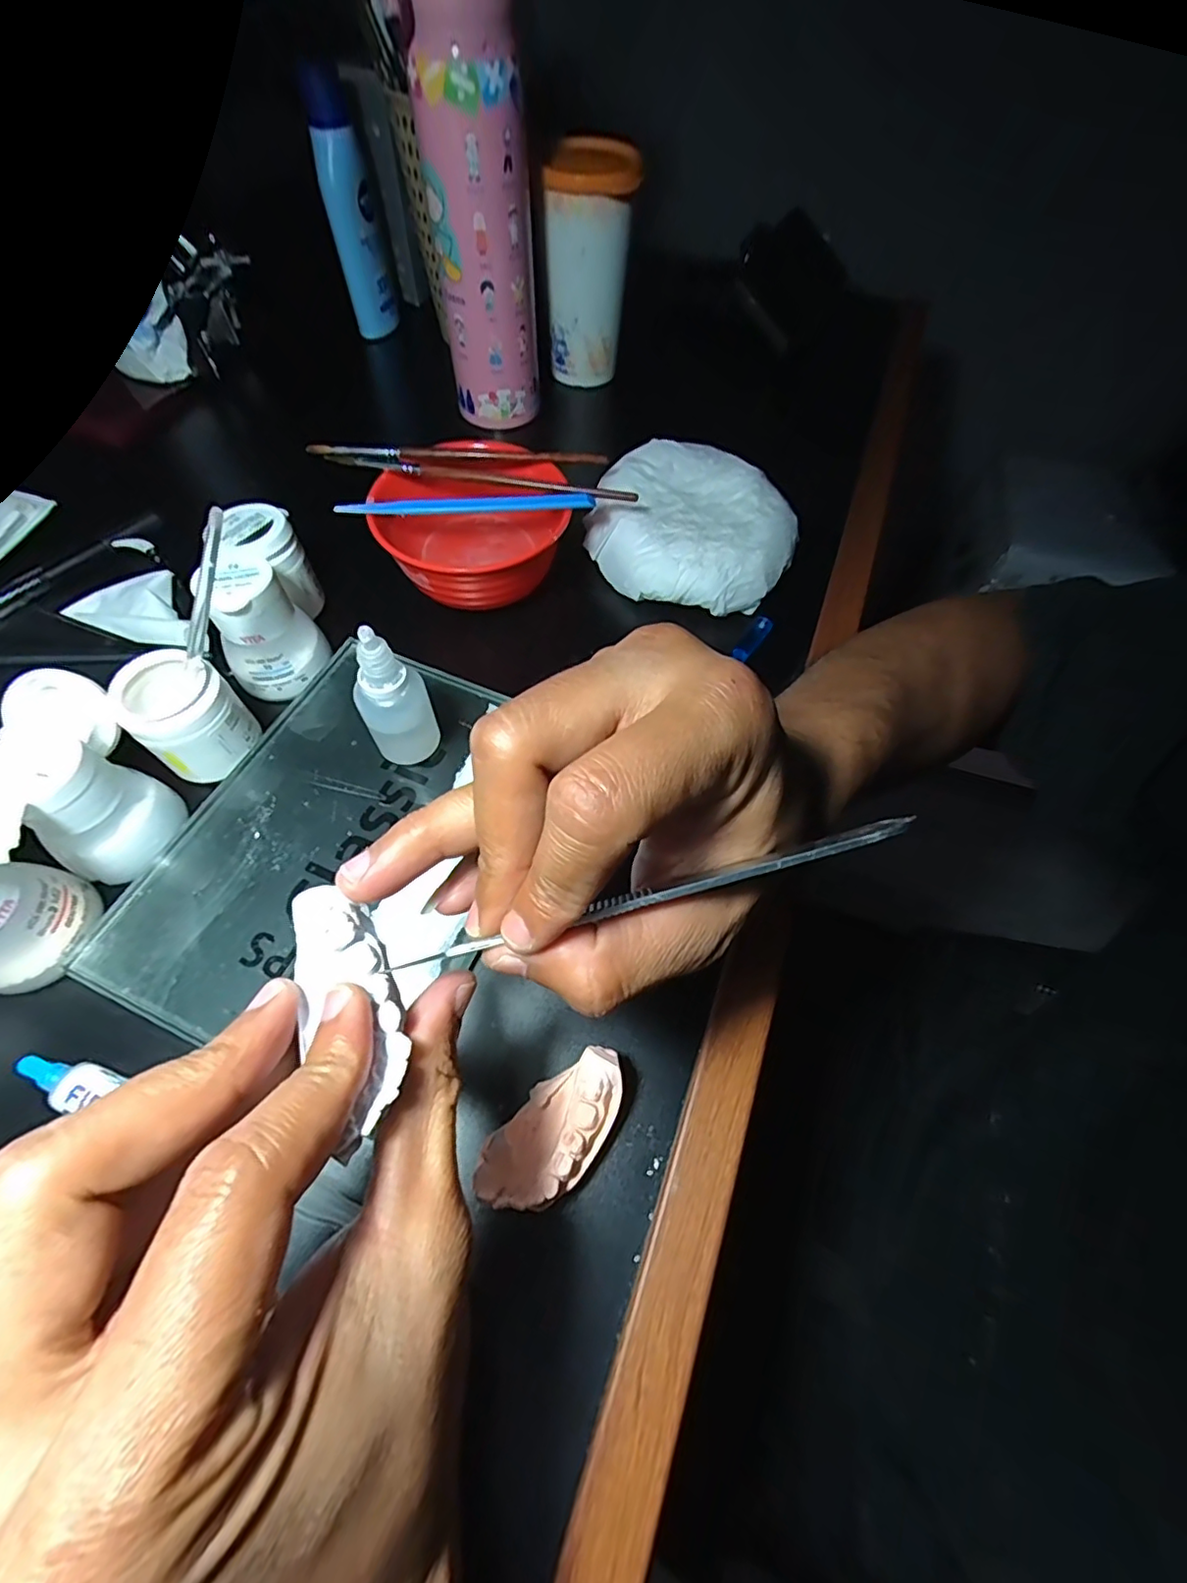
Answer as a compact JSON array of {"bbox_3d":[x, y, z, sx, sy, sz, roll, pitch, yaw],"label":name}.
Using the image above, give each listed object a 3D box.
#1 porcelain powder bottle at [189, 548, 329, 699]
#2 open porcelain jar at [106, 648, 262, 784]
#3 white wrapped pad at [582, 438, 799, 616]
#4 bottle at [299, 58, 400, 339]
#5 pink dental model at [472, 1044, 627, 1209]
[{"bbox_3d":[-0.167,-0.084,0.295,0.041,0.055,0.044,14,60,5],"label":"porcelain powder bottle"},{"bbox_3d":[-0.191,-0.037,0.273,0.042,0.044,0.043,2,60,-3],"label":"open porcelain jar"},{"bbox_3d":[0.061,-0.164,0.358,0.120,0.036,0.102,20,61,8],"label":"white wrapped pad"},{"bbox_3d":[-0.186,-0.448,0.451,0.037,0.144,0.036,-8,61,-8],"label":"bottle"},{"bbox_3d":[-0.013,0.122,0.210,0.030,0.024,0.059,40,65,18],"label":"pink dental model"}]

